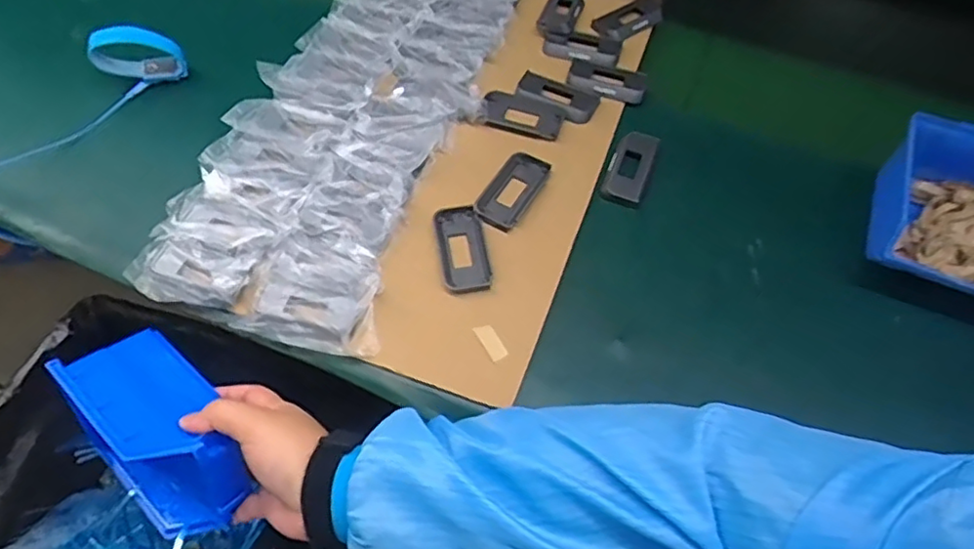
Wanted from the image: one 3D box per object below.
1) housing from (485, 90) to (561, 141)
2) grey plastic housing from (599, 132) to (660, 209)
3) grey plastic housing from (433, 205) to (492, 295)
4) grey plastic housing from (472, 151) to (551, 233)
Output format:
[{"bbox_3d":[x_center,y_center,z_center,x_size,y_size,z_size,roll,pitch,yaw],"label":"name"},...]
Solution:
[{"bbox_3d":[0.032,-0.145,0.564,0.071,0.010,0.036,14,58,7],"label":"housing"},{"bbox_3d":[0.124,-0.094,0.538,0.035,0.011,0.078,19,58,10],"label":"grey plastic housing"},{"bbox_3d":[-0.019,-0.019,0.490,0.036,0.013,0.076,-9,58,-8],"label":"grey plastic housing"},{"bbox_3d":[0.020,-0.072,0.520,0.039,0.009,0.077,26,60,14],"label":"grey plastic housing"}]

